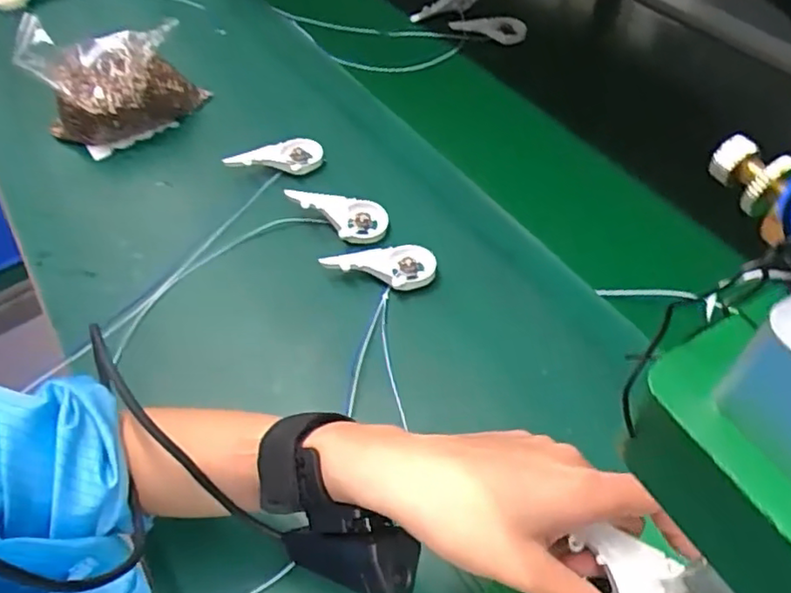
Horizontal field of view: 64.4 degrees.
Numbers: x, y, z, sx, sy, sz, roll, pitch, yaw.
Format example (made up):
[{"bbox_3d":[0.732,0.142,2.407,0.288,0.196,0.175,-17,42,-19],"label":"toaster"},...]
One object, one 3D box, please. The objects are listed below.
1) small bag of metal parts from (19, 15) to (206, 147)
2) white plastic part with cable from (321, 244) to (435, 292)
[{"bbox_3d":[-0.298,-0.224,0.668,0.169,0.089,0.094,-7,52,-3],"label":"small bag of metal parts"},{"bbox_3d":[-0.013,-0.024,0.529,0.092,0.022,0.041,-4,52,0],"label":"white plastic part with cable"}]

